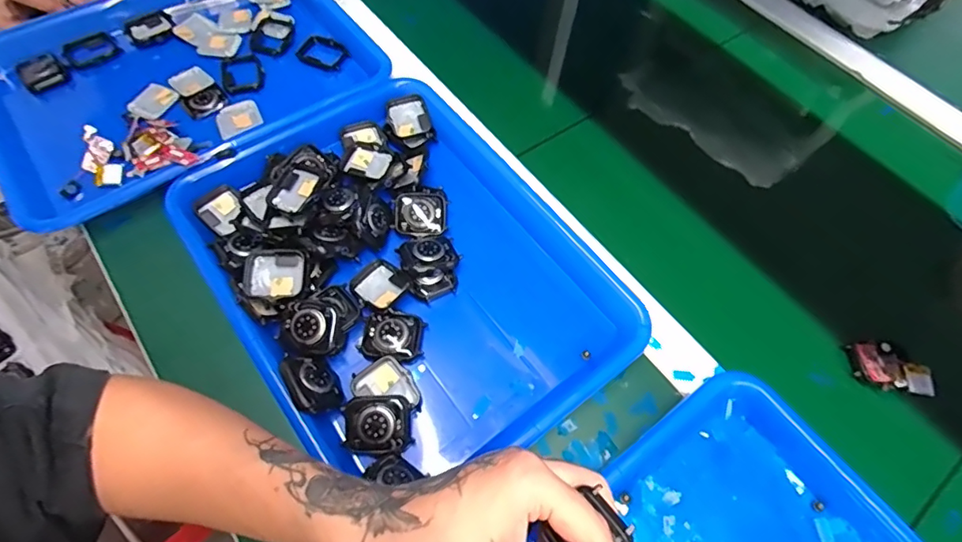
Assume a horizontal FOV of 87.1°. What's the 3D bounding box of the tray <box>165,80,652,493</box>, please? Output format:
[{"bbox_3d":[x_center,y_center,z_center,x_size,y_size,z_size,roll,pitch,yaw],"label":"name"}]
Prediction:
[{"bbox_3d":[-0.058,-0.008,0.403,0.262,0.046,0.332,-33,68,-18],"label":"tray"}]

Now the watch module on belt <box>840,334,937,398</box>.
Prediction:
[{"bbox_3d":[0.318,0.076,0.394,0.045,0.014,0.052,-15,64,-10],"label":"watch module on belt"}]

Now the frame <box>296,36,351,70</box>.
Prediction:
[{"bbox_3d":[-0.163,-0.227,0.523,0.049,0.007,0.035,26,64,11],"label":"frame"}]

